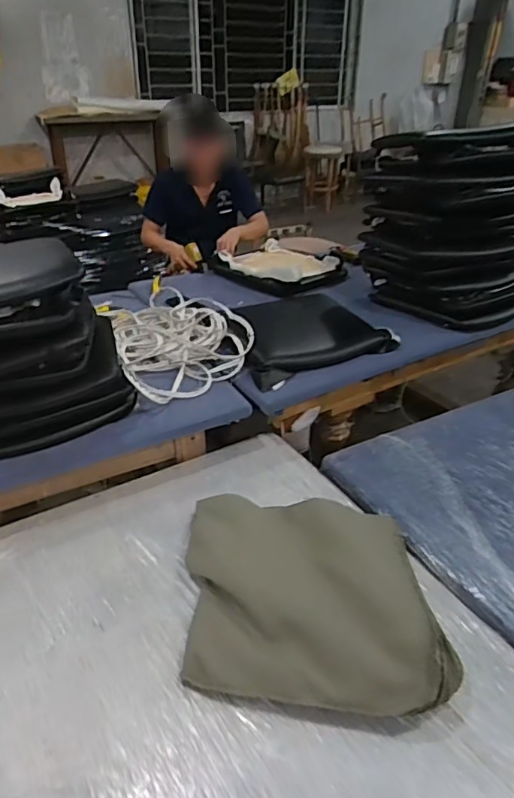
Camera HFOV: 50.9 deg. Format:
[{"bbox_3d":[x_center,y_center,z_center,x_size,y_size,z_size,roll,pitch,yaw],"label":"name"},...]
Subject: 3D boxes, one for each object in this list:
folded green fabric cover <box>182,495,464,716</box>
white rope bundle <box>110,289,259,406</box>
[{"bbox_3d":[0.093,0.345,1.028,0.443,0.100,0.495,-2,32,-4],"label":"folded green fabric cover"},{"bbox_3d":[-0.245,-0.210,1.667,0.379,0.102,0.653,-10,33,-16],"label":"white rope bundle"}]

